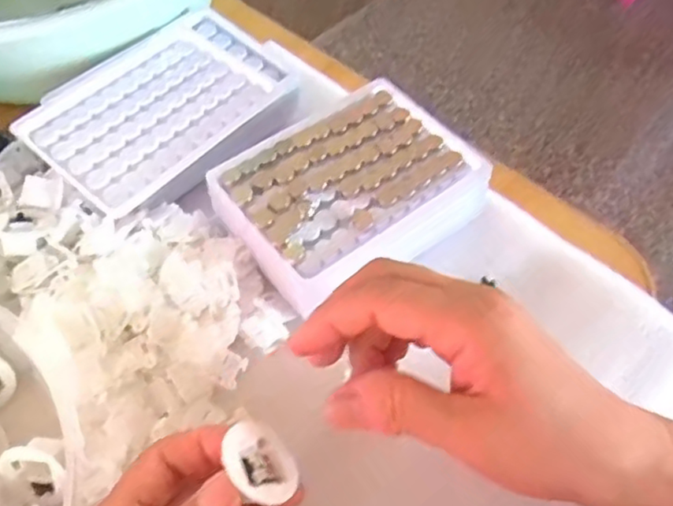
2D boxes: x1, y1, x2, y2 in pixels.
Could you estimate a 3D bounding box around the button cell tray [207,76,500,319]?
[{"bbox_3d":[0.009,-0.033,0.358,0.133,0.033,0.103,-32,63,-19],"label":"button cell tray"}]

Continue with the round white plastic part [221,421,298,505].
[{"bbox_3d":[-0.030,0.078,0.238,0.030,0.005,0.030,33,25,-17],"label":"round white plastic part"}]

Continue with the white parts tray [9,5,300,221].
[{"bbox_3d":[-0.101,-0.089,0.383,0.116,0.015,0.152,38,65,22],"label":"white parts tray"}]

